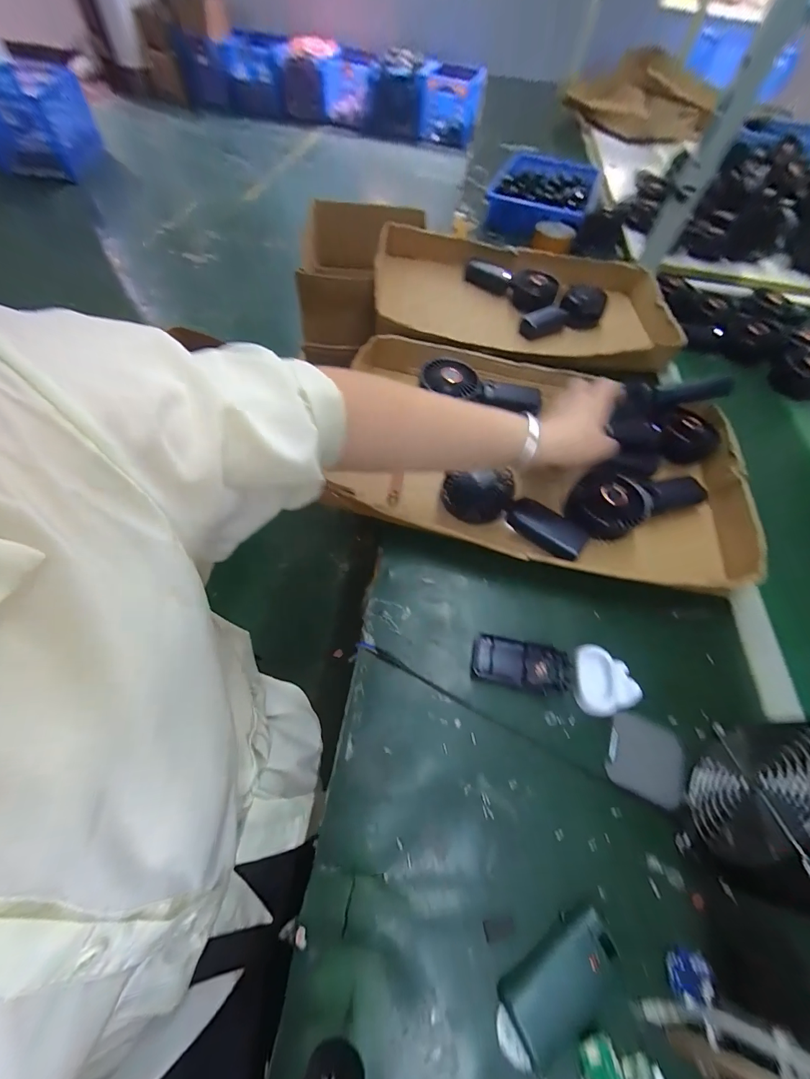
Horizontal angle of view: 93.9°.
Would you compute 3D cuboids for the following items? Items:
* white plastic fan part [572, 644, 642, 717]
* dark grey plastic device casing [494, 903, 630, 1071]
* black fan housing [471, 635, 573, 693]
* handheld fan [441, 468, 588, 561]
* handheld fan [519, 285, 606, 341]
[{"bbox_3d":[0.199,0.143,0.380,0.064,0.023,0.065,2,59,-3],"label":"white plastic fan part"},{"bbox_3d":[0.113,0.309,0.263,0.087,0.013,0.047,-25,64,-18],"label":"dark grey plastic device casing"},{"bbox_3d":[0.118,0.126,0.382,0.097,0.018,0.044,10,59,2],"label":"black fan housing"},{"bbox_3d":[0.130,-0.033,0.469,0.178,0.038,0.081,35,96,7],"label":"handheld fan"},{"bbox_3d":[0.294,-0.419,0.698,0.165,0.060,0.051,-17,62,-14],"label":"handheld fan"}]

